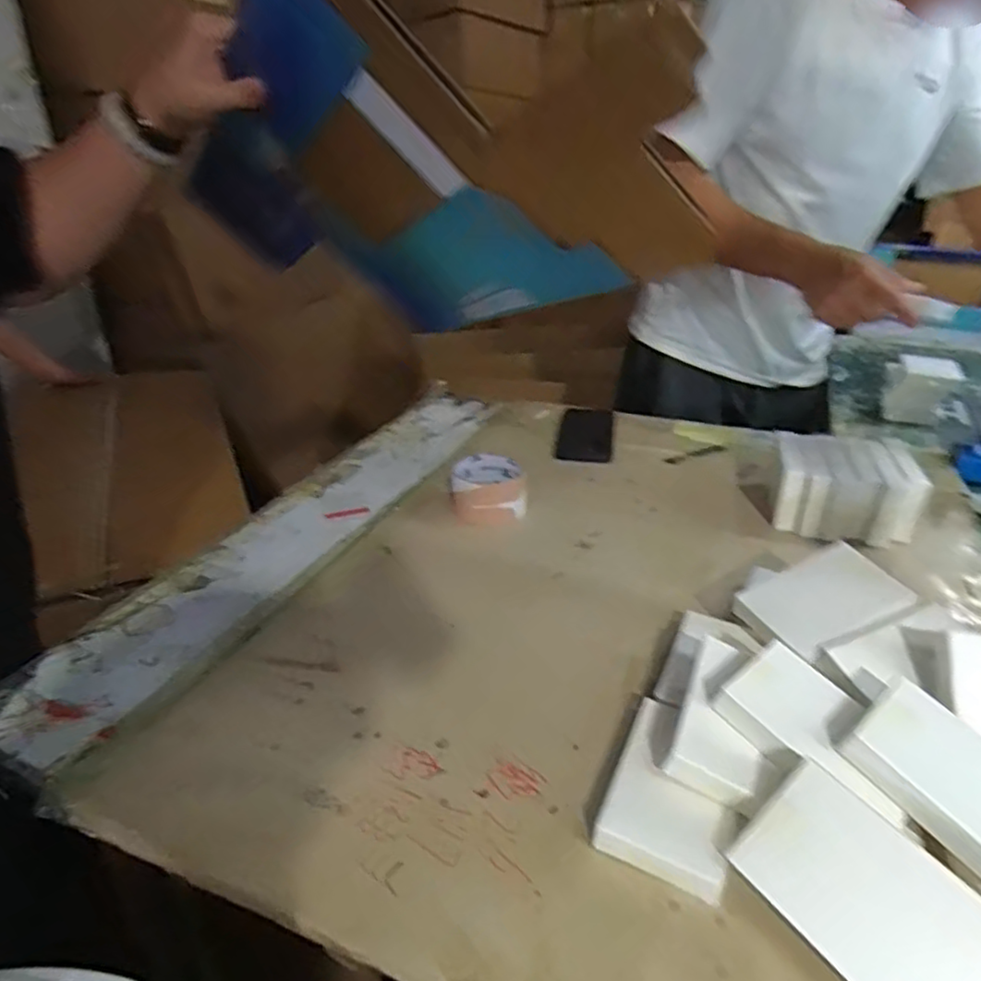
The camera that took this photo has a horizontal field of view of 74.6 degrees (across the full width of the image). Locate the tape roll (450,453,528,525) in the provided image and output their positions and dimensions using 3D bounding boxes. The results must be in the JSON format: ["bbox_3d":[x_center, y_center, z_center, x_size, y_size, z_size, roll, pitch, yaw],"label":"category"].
[{"bbox_3d":[-0.002,-0.003,0.739,0.082,0.044,0.099,-2,29,-4],"label":"tape roll"}]

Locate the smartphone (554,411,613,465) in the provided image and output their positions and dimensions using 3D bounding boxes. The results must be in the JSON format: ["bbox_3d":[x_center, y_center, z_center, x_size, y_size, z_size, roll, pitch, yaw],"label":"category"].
[{"bbox_3d":[0.135,-0.084,0.915,0.073,0.013,0.155,0,34,12],"label":"smartphone"}]

